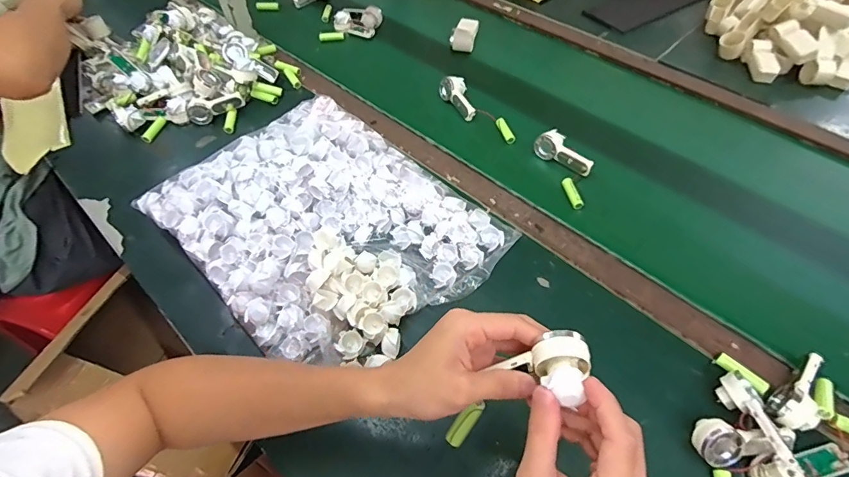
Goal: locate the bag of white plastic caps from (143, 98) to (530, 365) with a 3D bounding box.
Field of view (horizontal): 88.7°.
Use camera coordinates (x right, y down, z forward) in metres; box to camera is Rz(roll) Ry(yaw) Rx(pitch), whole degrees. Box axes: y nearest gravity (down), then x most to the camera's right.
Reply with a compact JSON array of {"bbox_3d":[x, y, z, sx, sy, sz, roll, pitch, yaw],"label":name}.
[{"bbox_3d":[-0.129,-0.029,0.560,0.400,0.065,0.308,35,63,24],"label":"bag of white plastic caps"}]

